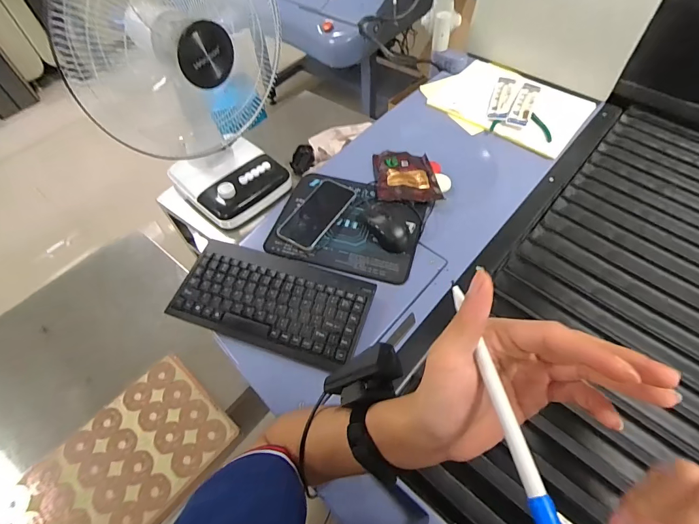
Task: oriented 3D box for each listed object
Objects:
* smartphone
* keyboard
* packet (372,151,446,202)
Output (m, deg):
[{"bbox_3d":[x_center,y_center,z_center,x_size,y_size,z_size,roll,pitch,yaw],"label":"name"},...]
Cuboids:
[{"bbox_3d":[-0.059,-0.090,0.687,0.080,0.007,0.162,26,61,18],"label":"smartphone"},{"bbox_3d":[-0.118,0.055,0.573,0.288,0.035,0.146,14,58,12],"label":"keyboard"},{"bbox_3d":[0.114,-0.170,0.744,0.123,0.028,0.151,-3,56,0],"label":"packet"}]

